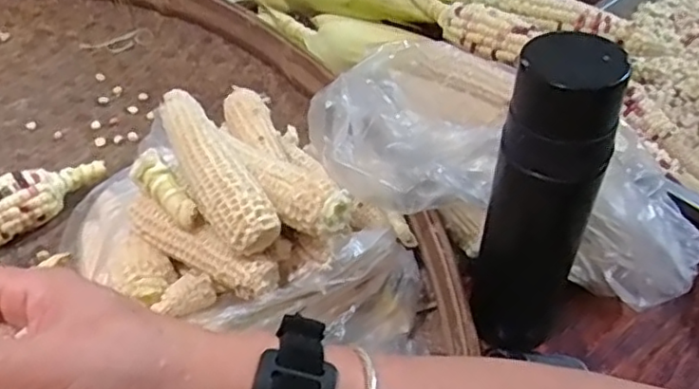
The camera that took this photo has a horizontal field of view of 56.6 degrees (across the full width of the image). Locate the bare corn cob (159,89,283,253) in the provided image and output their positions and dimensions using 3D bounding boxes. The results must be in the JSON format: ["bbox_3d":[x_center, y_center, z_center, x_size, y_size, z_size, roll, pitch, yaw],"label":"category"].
[{"bbox_3d":[-0.092,-0.019,0.429,0.039,0.029,0.141,-25,49,-21],"label":"bare corn cob"}]

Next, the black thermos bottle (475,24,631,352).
[{"bbox_3d":[0.124,0.020,0.437,0.062,0.261,0.054,16,48,17],"label":"black thermos bottle"}]

